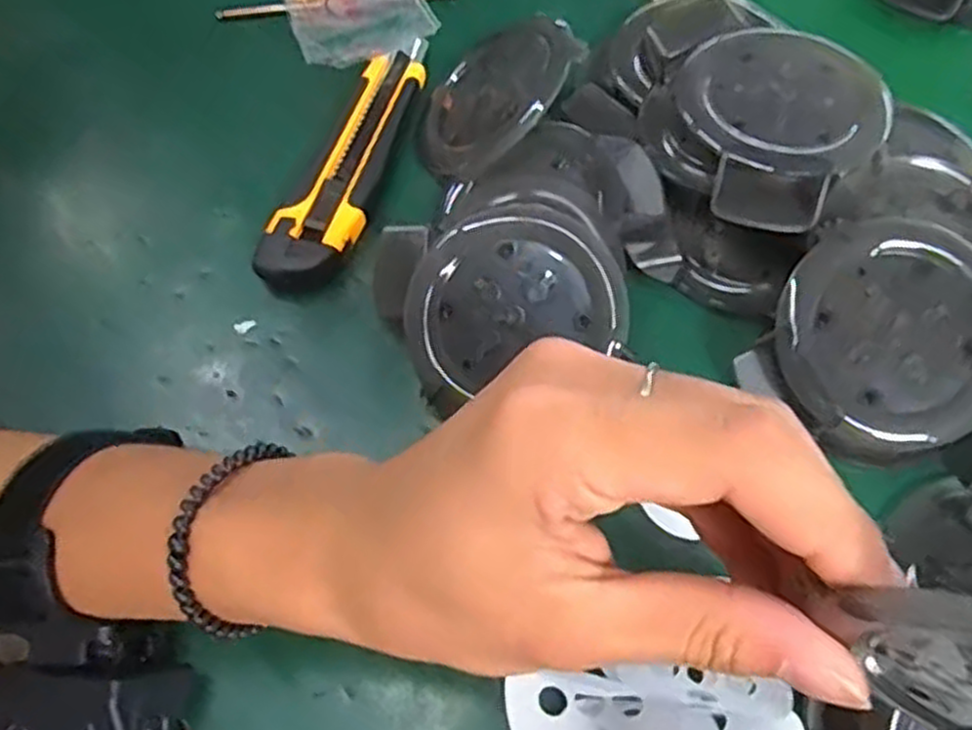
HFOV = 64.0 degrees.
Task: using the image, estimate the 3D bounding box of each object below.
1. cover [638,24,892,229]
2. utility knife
[{"bbox_3d":[0.126,-0.108,0.345,0.092,0.033,0.091,-5,66,10],"label":"cover"},{"bbox_3d":[-0.063,-0.102,0.378,0.037,0.015,0.153,18,67,9],"label":"utility knife"}]

